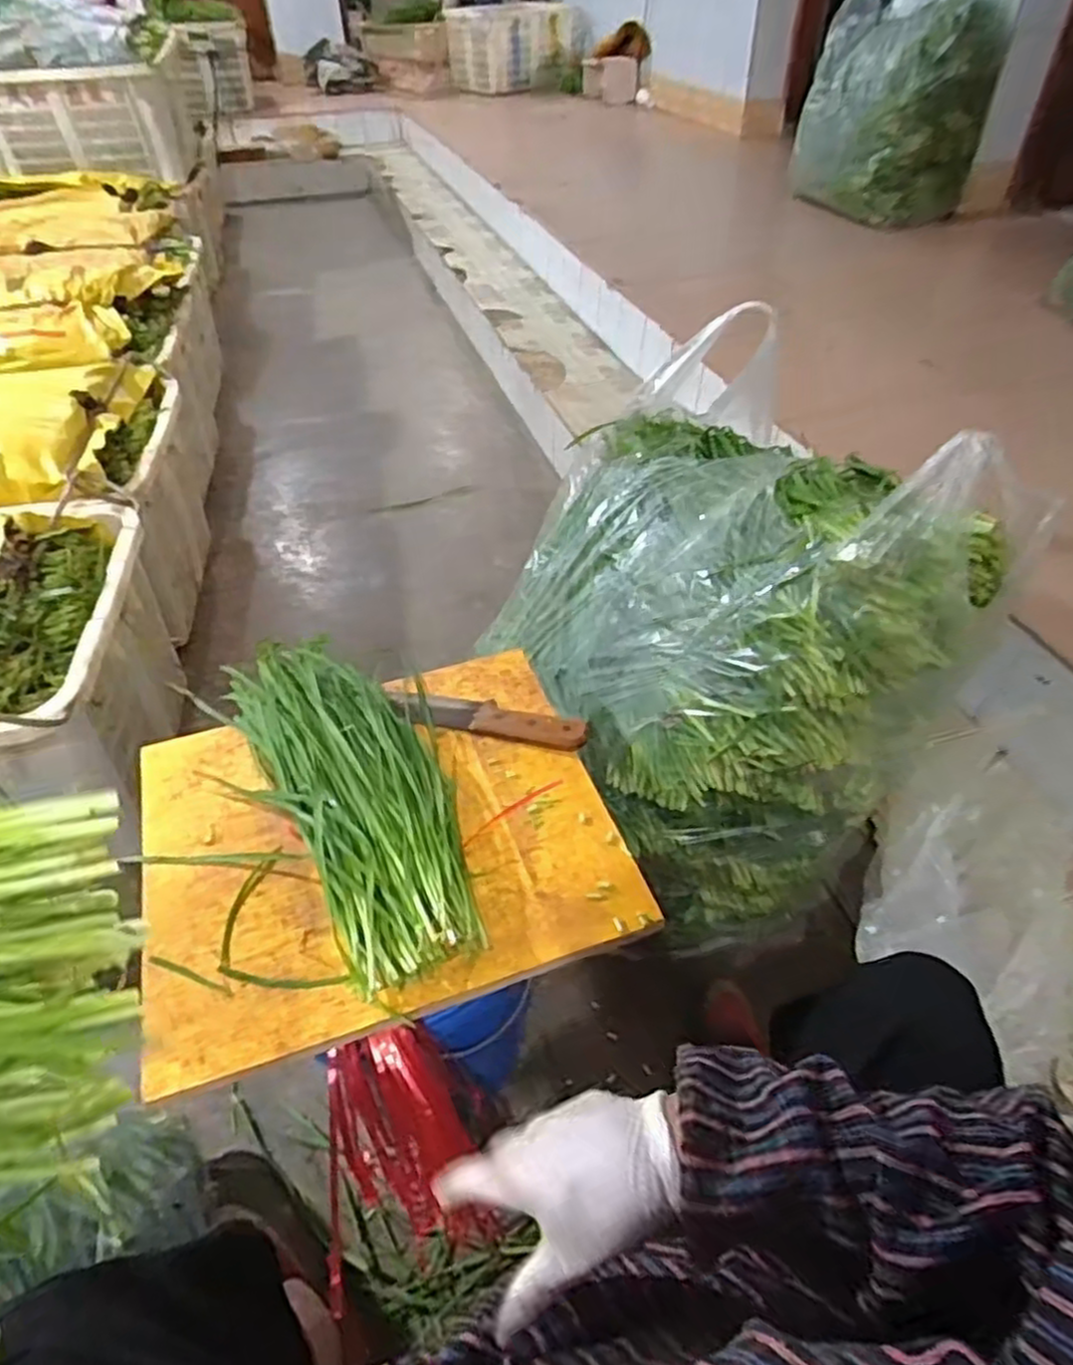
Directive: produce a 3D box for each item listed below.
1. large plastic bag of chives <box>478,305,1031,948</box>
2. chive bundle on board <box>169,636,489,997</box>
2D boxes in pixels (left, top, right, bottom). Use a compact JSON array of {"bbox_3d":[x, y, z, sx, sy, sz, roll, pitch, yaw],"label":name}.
[{"bbox_3d":[0.230,-0.081,0.972,0.397,0.505,0.522,-20,47,-19],"label":"large plastic bag of chives"},{"bbox_3d":[-0.182,0.080,0.729,0.171,0.044,0.449,-27,50,-25],"label":"chive bundle on board"}]

